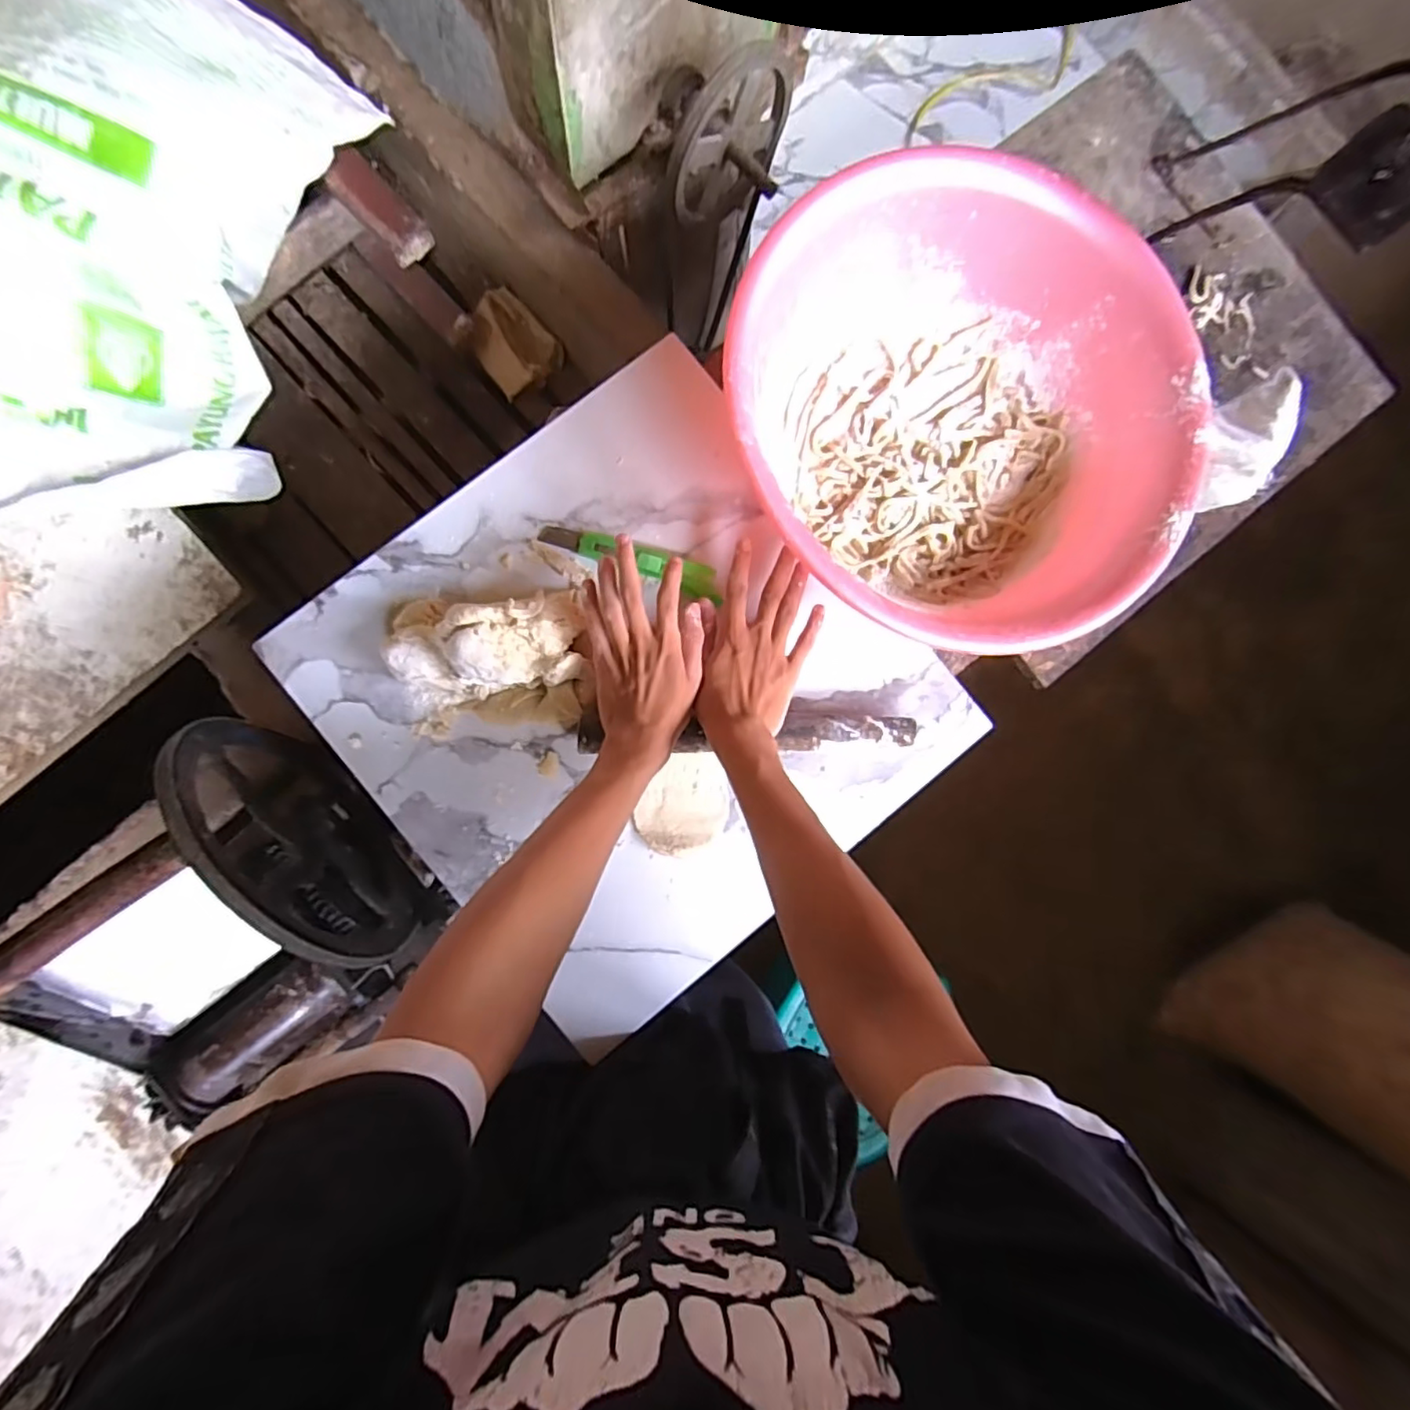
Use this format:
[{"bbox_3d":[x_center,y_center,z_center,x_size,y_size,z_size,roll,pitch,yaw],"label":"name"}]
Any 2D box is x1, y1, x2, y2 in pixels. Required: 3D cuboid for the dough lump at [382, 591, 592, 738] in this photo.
[{"bbox_3d":[-0.189,-0.040,0.545,0.160,0.074,0.116,-6,87,-7],"label":"dough lump"}]

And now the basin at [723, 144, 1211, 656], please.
[{"bbox_3d":[0.218,-0.244,0.560,0.392,0.121,0.393,0,86,-6],"label":"basin"}]

